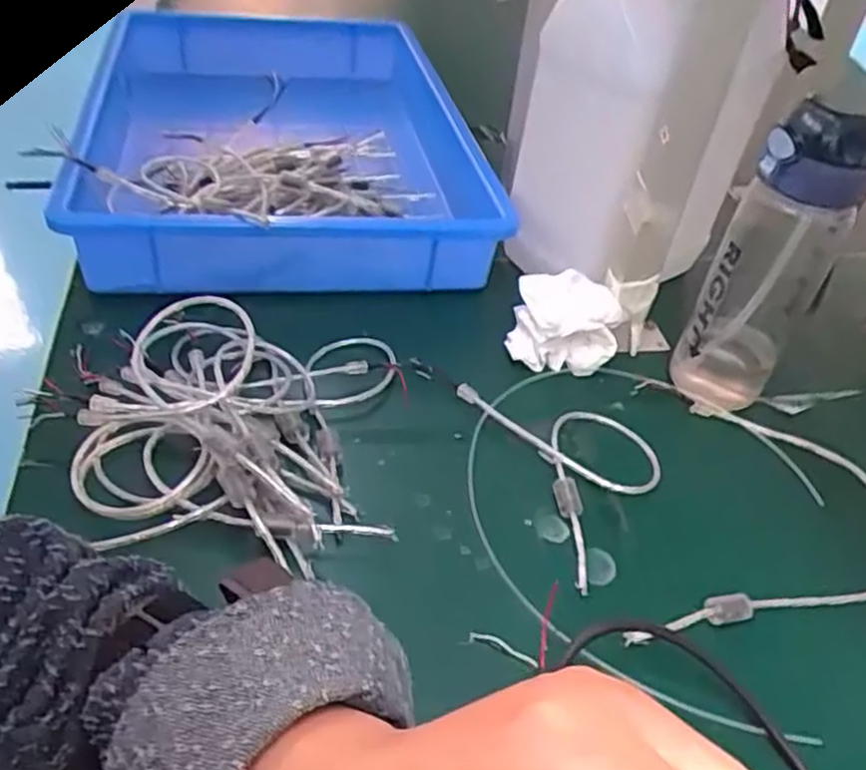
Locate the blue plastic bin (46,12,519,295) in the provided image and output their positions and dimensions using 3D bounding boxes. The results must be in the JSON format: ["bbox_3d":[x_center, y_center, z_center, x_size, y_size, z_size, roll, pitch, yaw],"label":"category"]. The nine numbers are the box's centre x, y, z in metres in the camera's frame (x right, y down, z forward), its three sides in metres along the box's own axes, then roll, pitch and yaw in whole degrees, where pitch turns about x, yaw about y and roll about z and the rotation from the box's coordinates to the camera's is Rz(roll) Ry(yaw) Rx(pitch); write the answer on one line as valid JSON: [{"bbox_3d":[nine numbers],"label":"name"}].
[{"bbox_3d":[-0.155,-0.265,0.776,0.354,0.105,0.508,-3,42,-10],"label":"blue plastic bin"}]

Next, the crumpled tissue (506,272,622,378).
[{"bbox_3d":[0.108,-0.052,0.608,0.091,0.056,0.058,5,42,-1],"label":"crumpled tissue"}]

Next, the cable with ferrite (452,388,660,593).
[{"bbox_3d":[0.112,0.047,0.535,0.125,0.014,0.175,-16,46,-23],"label":"cable with ferrite"}]

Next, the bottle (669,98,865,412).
[{"bbox_3d":[0.246,-0.083,0.546,0.080,0.234,0.078,27,46,22],"label":"bottle"}]

